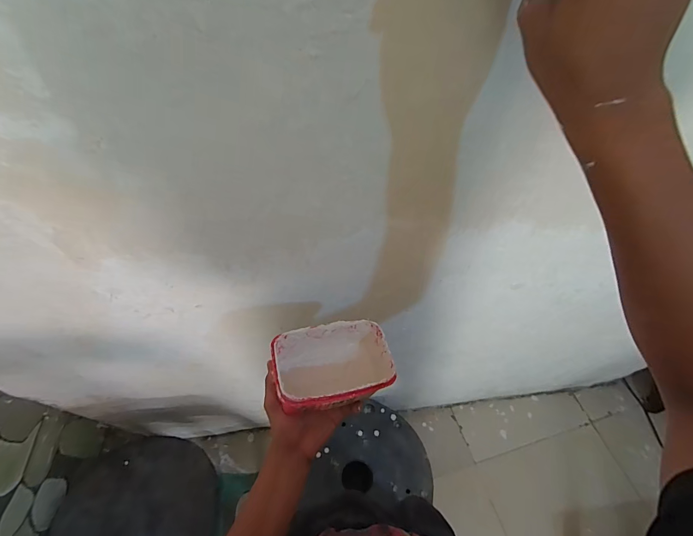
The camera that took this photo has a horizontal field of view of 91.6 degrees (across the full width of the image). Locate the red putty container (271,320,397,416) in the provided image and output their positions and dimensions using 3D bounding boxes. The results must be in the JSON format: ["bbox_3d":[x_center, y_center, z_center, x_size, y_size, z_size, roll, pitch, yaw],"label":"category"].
[{"bbox_3d":[-0.015,0.137,0.470,0.152,0.089,0.101,-13,57,-10],"label":"red putty container"}]

